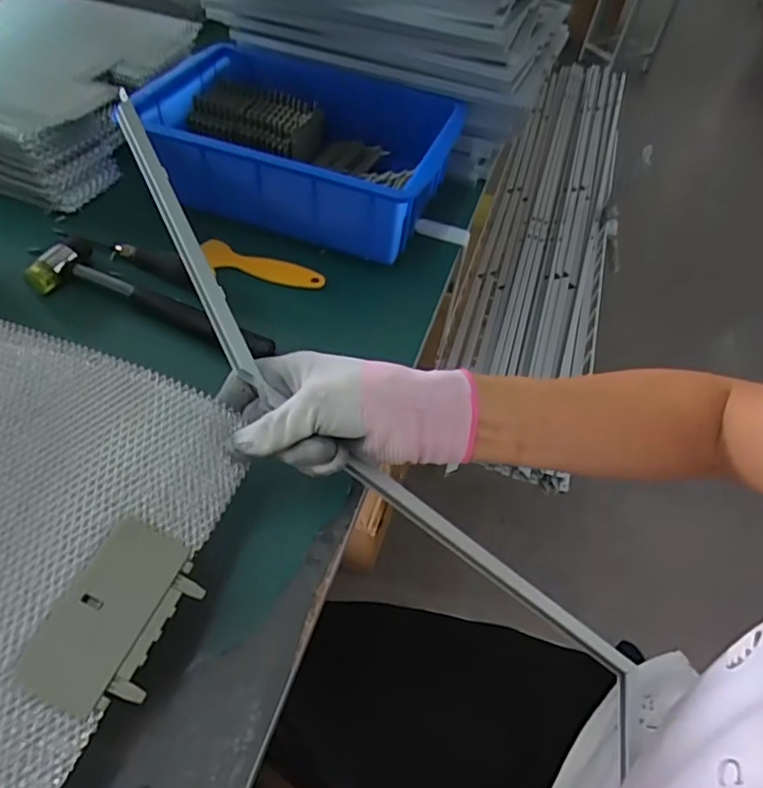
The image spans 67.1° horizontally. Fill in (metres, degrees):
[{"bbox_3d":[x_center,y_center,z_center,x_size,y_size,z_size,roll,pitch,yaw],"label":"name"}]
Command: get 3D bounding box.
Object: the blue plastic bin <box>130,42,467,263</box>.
[{"bbox_3d":[-0.077,-0.266,0.605,0.301,0.089,0.213,19,51,8],"label":"blue plastic bin"}]

